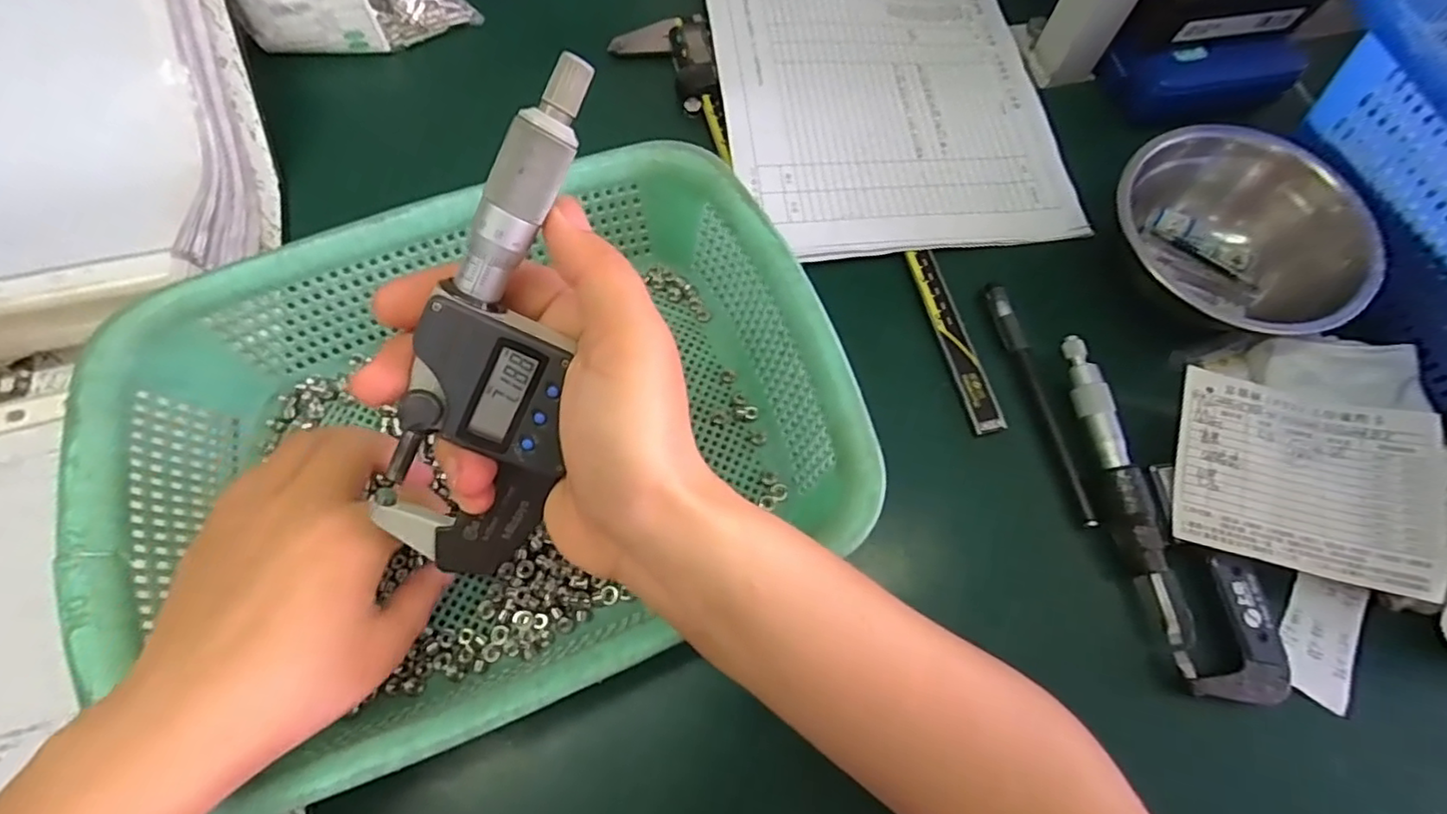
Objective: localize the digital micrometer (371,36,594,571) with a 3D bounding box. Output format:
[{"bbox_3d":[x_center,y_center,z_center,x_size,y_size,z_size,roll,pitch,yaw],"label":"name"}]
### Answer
[{"bbox_3d":[-0.070,-0.017,0.186,0.047,0.024,0.161,20,108,5],"label":"digital micrometer"}]

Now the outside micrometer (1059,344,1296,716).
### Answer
[{"bbox_3d":[0.214,0.048,0.303,0.050,0.017,0.180,-12,70,-7],"label":"outside micrometer"}]

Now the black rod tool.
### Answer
[{"bbox_3d":[0.169,-0.006,0.330,0.011,0.007,0.139,-11,70,-6],"label":"black rod tool"}]

